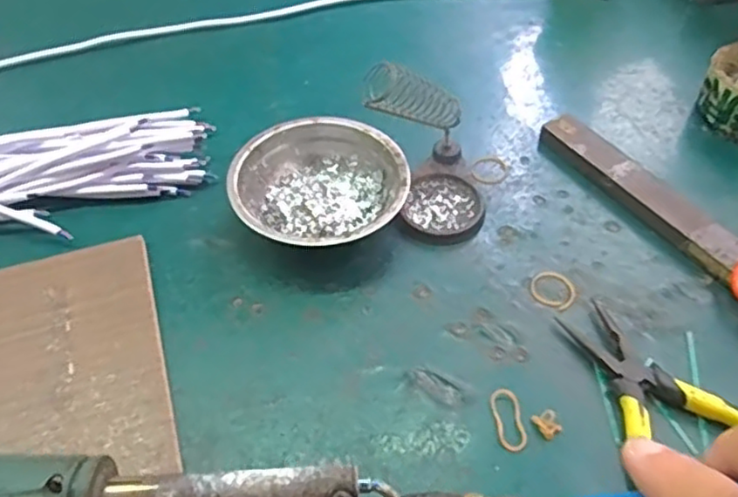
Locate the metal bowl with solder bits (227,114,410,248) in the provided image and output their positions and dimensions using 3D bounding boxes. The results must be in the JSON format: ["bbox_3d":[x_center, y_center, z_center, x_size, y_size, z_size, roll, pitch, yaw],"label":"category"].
[{"bbox_3d":[-0.036,-0.044,0.496,0.123,0.040,0.125,0,51,0],"label":"metal bowl with solder bits"}]

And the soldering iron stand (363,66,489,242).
[{"bbox_3d":[0.045,-0.071,0.477,0.080,0.098,0.097,-17,53,-13],"label":"soldering iron stand"}]

